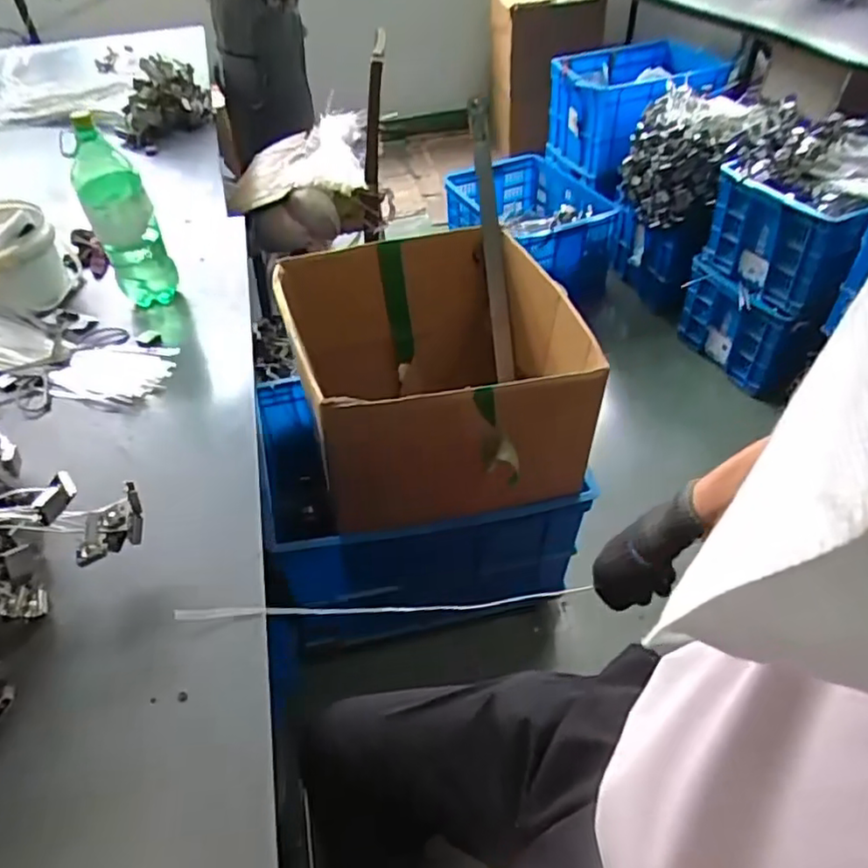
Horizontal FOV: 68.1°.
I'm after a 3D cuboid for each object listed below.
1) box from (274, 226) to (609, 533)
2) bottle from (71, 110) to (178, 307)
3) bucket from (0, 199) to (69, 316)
[{"bbox_3d":[0.004,-0.110,1.201,0.476,0.320,0.454,-12,41,-12],"label":"box"},{"bbox_3d":[-0.503,-0.348,1.043,0.103,0.282,0.082,-19,43,-19],"label":"bottle"},{"bbox_3d":[-0.776,-0.307,1.146,0.198,0.140,0.230,-27,46,-26],"label":"bucket"}]

